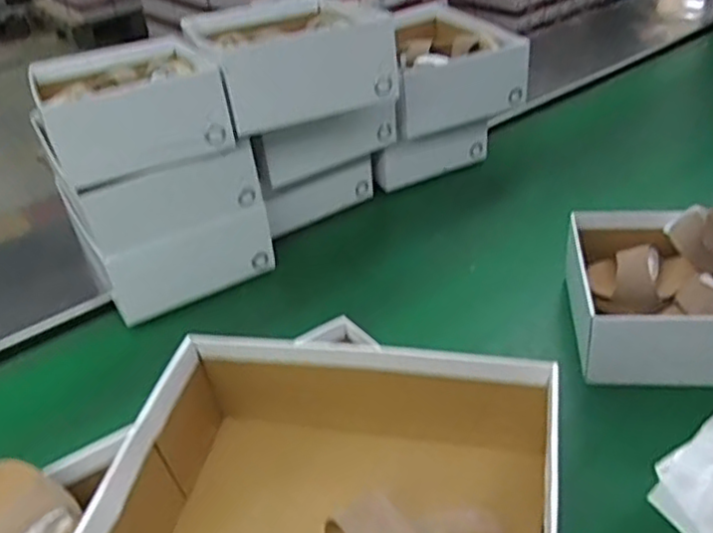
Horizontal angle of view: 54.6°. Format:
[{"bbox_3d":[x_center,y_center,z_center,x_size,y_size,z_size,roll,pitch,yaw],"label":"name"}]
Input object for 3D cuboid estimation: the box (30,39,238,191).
[{"bbox_3d":[-0.316,-0.231,0.948,0.219,0.093,0.285,-19,37,-16],"label":"box"}]

